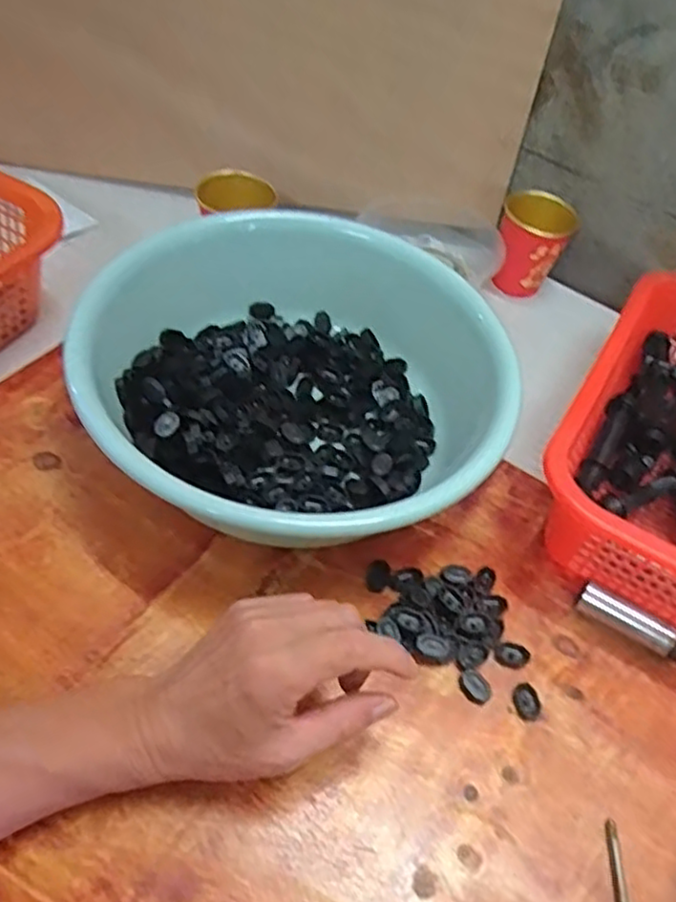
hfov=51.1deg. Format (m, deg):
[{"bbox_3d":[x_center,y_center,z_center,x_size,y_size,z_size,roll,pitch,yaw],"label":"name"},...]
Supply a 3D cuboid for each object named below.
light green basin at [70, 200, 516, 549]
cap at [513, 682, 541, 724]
[{"bbox_3d":[-0.035,-0.042,0.512,0.264,0.096,0.289,-24,59,-24],"label":"light green basin"},{"bbox_3d":[0.120,0.158,0.446,0.016,0.004,0.023,-5,54,-9],"label":"cap"}]

